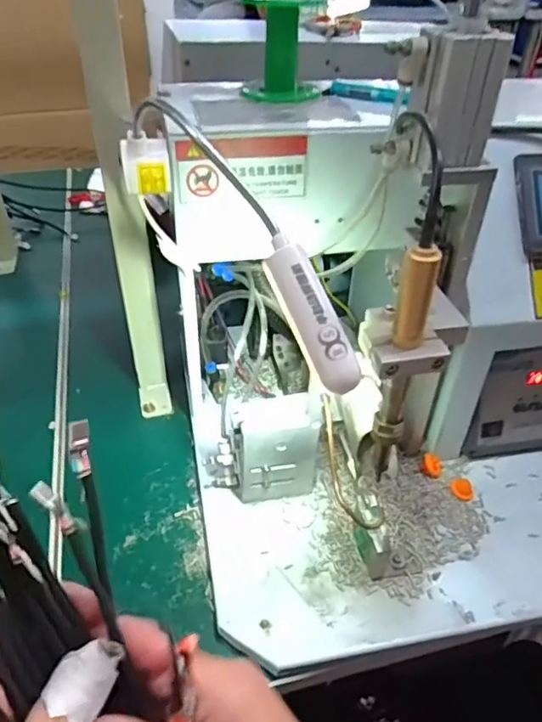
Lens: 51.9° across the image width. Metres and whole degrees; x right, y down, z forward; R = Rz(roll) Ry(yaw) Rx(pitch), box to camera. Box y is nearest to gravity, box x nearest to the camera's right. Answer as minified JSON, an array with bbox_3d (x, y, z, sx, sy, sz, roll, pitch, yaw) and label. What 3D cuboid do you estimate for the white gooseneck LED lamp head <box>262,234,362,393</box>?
[{"bbox_3d":[0.021,-0.025,0.289,0.022,0.014,0.086,-22,83,-28],"label":"white gooseneck LED lamp head"}]

